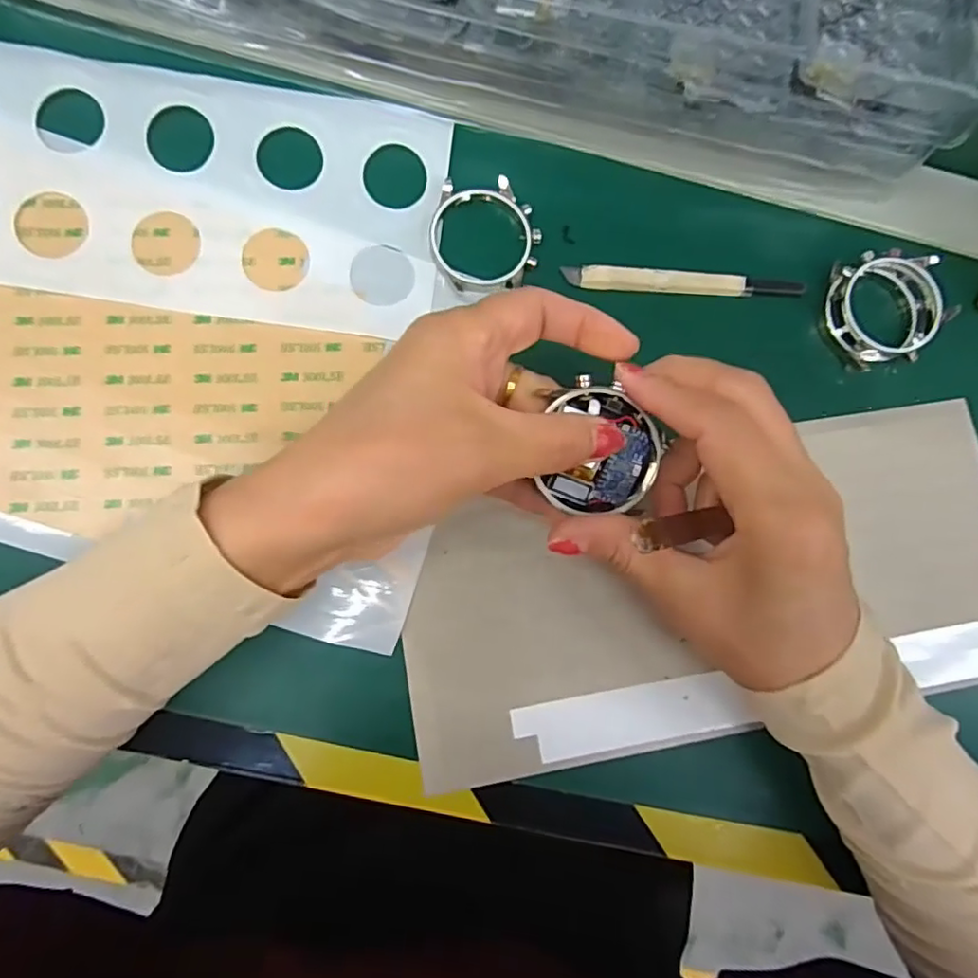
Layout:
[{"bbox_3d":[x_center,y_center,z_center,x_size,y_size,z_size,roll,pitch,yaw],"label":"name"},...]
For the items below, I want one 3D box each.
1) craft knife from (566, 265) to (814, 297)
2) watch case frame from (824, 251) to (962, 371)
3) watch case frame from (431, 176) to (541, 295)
[{"bbox_3d":[0.090,-0.095,0.280,0.111,0.005,0.011,2,82,-5],"label":"craft knife"},{"bbox_3d":[0.183,-0.083,0.283,0.053,0.019,0.051,-10,83,-6],"label":"watch case frame"},{"bbox_3d":[-0.001,-0.113,0.273,0.048,0.006,0.051,-9,83,-6],"label":"watch case frame"}]

